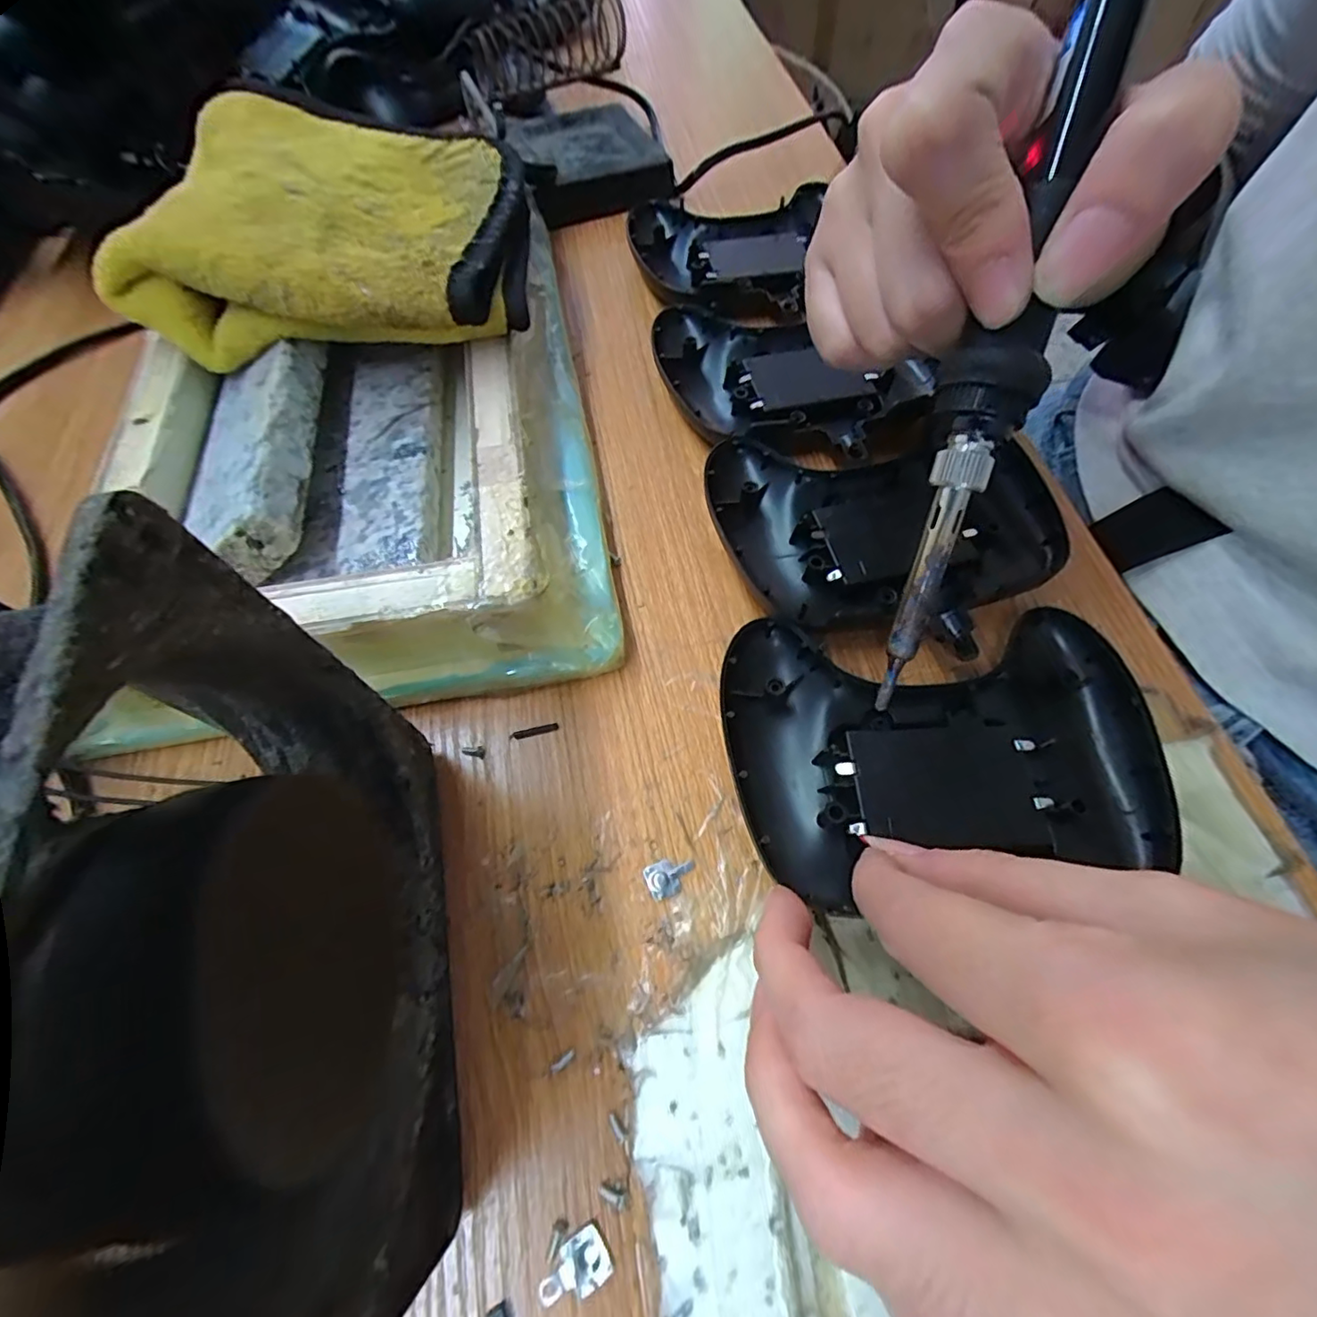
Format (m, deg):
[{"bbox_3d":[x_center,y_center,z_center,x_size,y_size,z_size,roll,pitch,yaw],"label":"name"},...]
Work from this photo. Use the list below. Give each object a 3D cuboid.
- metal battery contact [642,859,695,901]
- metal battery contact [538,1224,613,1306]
[{"bbox_3d":[0.004,0.063,0.165,0.015,0.004,0.010,-17,64,-8],"label":"metal battery contact"},{"bbox_3d":[-0.019,0.138,0.127,0.016,0.004,0.010,-29,67,-13],"label":"metal battery contact"}]

